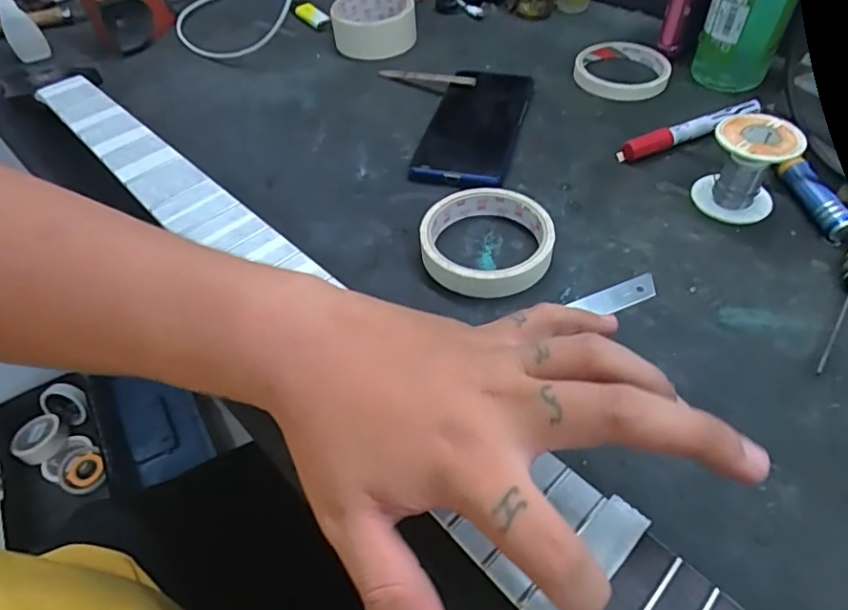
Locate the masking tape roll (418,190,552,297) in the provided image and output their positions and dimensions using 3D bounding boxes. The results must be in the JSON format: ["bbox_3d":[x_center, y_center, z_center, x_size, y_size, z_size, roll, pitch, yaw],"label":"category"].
[{"bbox_3d":[0.044,-0.046,0.374,0.088,0.022,0.087,-3,51,3],"label":"masking tape roll"}]

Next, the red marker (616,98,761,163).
[{"bbox_3d":[0.218,-0.144,0.445,0.119,0.017,0.015,-20,52,-11],"label":"red marker"}]

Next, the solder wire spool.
[{"bbox_3d":[0.228,-0.097,0.381,0.051,0.058,0.051,-3,51,3],"label":"solder wire spool"}]

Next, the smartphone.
[{"bbox_3d":[0.045,-0.159,0.474,0.079,0.011,0.166,10,53,14],"label":"smartphone"}]

